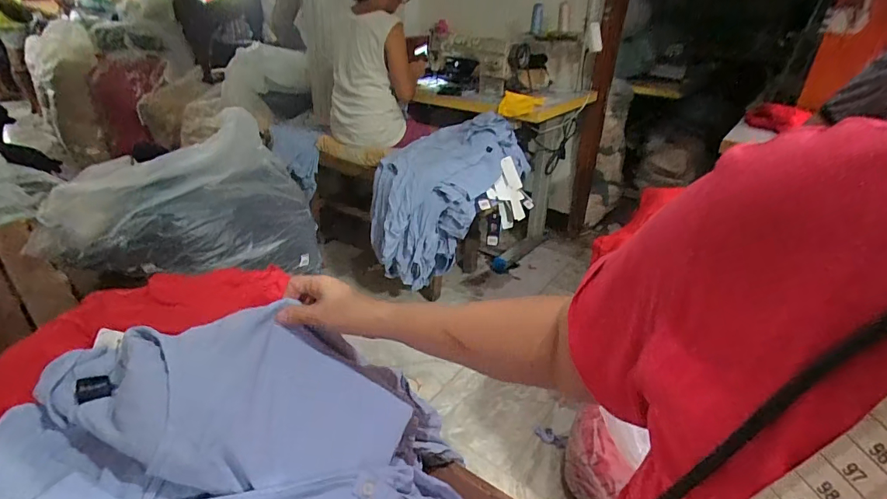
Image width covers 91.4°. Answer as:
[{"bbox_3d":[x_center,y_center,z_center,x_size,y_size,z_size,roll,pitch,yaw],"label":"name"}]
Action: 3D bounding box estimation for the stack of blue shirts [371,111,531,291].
[{"bbox_3d":[0.023,-0.237,1.663,0.399,0.316,0.750,27,53,23],"label":"stack of blue shirts"}]

